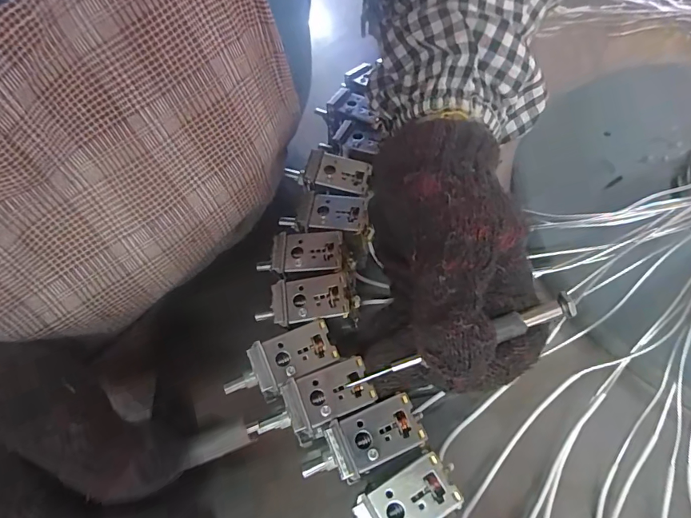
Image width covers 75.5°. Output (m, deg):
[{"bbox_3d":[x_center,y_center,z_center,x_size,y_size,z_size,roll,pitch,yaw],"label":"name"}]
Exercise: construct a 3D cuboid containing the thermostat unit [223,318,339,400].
[{"bbox_3d":[-0.030,0.049,0.207,0.052,0.017,0.024,-24,65,-11],"label":"thermostat unit"}]

